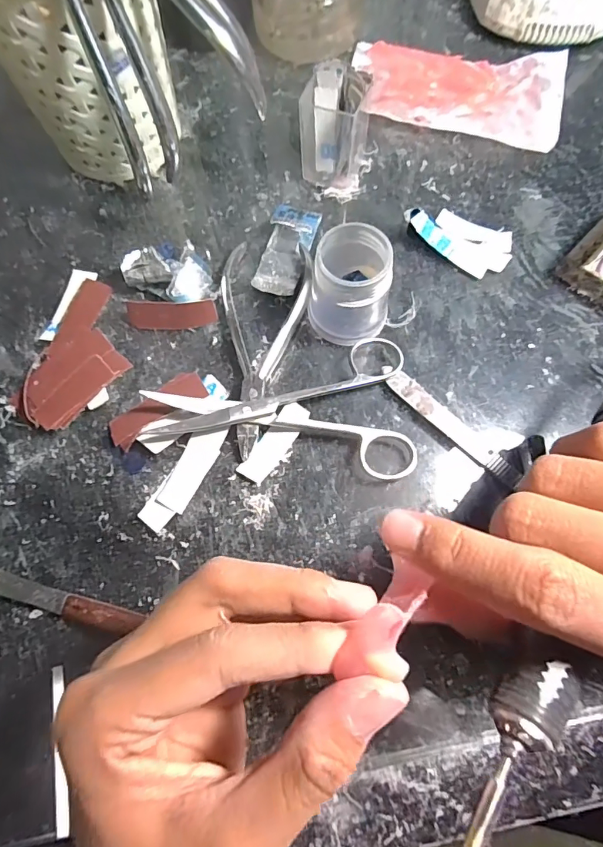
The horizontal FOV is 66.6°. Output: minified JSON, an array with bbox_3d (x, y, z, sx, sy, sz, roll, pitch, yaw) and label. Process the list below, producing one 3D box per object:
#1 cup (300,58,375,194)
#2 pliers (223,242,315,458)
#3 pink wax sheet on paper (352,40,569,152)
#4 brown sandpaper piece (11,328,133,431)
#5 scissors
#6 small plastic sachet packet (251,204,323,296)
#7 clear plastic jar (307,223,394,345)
[{"bbox_3d":[0.018,-0.174,0.273,0.039,0.056,0.034,7,72,3],"label":"cup"},{"bbox_3d":[-0.020,-0.043,0.254,0.050,0.009,0.126,1,72,1],"label":"pliers"},{"bbox_3d":[0.104,-0.229,0.311,0.139,0.012,0.072,14,73,6],"label":"pink wax sheet on paper"},{"bbox_3d":[-0.127,-0.024,0.249,0.037,0.010,0.058,38,76,12],"label":"brown sandpaper piece"},{"bbox_3d":[-0.011,0.001,0.234,0.142,0.020,0.074,-12,73,-3],"label":"scissors"},{"bbox_3d":[-0.008,-0.104,0.273,0.028,0.013,0.057,16,73,6],"label":"small plastic sachet packet"},{"bbox_3d":[0.027,-0.070,0.242,0.040,0.050,0.040,0,72,0],"label":"clear plastic jar"}]

